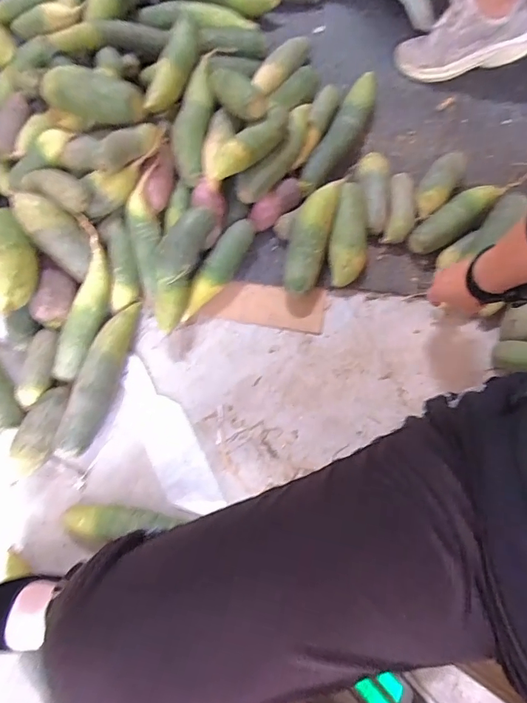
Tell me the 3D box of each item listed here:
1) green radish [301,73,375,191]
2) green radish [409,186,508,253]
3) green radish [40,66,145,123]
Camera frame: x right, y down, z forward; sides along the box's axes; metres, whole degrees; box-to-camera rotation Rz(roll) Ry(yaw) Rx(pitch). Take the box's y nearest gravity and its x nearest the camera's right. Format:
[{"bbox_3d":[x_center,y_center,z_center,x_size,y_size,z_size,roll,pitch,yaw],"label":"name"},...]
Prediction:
[{"bbox_3d":[0.155,-0.417,0.786,0.061,0.050,0.290,26,76,11],"label":"green radish"},{"bbox_3d":[0.345,-0.237,0.730,0.205,0.052,0.058,-35,74,-7],"label":"green radish"},{"bbox_3d":[-0.289,-0.419,0.679,0.190,0.061,0.064,9,74,6],"label":"green radish"}]

